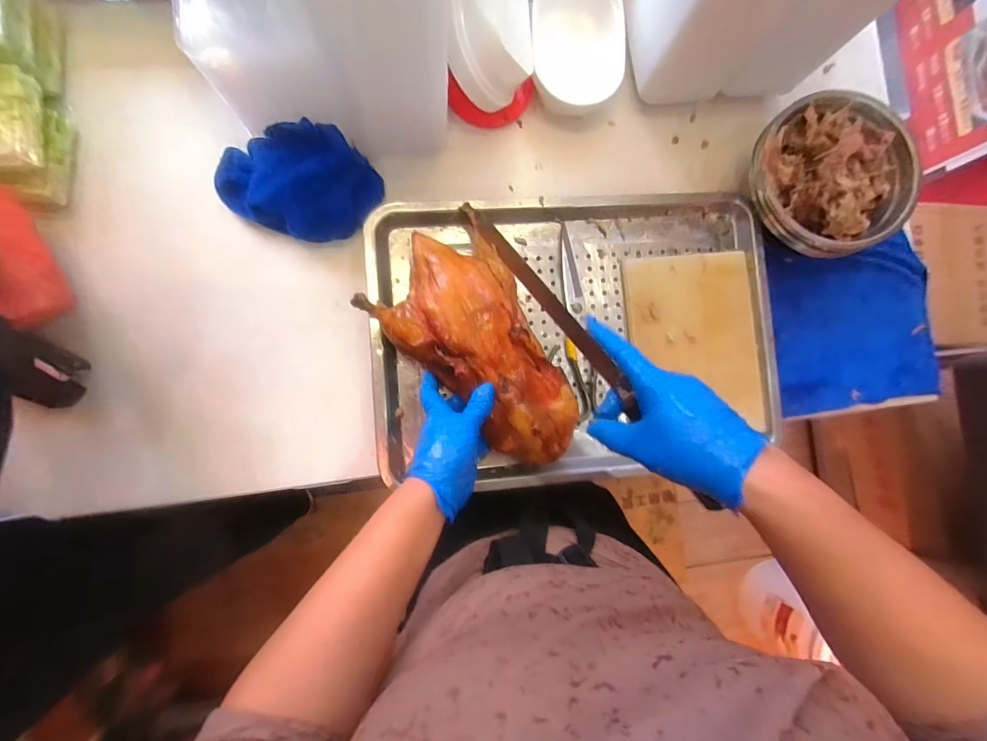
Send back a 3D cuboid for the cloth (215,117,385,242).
[{"bbox_3d":[-0.224,-0.210,0.495,0.185,0.081,0.112,-5,88,-6],"label":"cloth"}]

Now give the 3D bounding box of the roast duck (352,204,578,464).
[{"bbox_3d":[-0.020,-0.019,0.450,0.154,0.071,0.260,-27,90,-6],"label":"roast duck"}]

